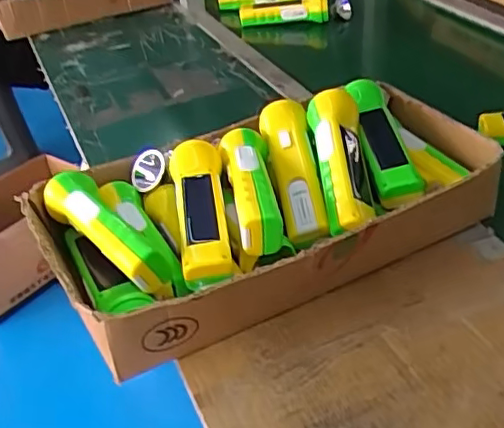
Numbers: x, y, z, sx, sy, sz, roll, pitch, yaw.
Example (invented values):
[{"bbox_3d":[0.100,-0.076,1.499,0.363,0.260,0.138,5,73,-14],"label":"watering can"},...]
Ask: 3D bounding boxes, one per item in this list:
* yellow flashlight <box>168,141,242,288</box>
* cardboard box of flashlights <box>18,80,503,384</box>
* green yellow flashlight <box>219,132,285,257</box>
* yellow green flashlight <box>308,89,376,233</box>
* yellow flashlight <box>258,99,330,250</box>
[{"bbox_3d":[-0.046,-0.009,0.551,0.049,0.040,0.159,-9,37,-6],"label":"yellow flashlight"},{"bbox_3d":[0.019,-0.014,0.596,0.423,0.108,0.220,-21,39,-21],"label":"cardboard box of flashlights"},{"bbox_3d":[0.001,-0.023,0.569,0.046,0.050,0.168,-8,36,-4],"label":"green yellow flashlight"},{"bbox_3d":[0.087,-0.045,0.584,0.051,0.059,0.177,-2,47,2],"label":"yellow green flashlight"},{"bbox_3d":[0.042,-0.039,0.594,0.042,0.041,0.177,-7,54,-5],"label":"yellow flashlight"}]

